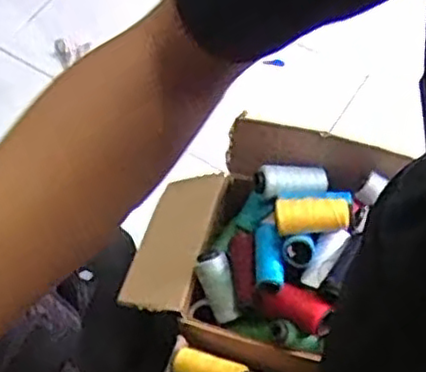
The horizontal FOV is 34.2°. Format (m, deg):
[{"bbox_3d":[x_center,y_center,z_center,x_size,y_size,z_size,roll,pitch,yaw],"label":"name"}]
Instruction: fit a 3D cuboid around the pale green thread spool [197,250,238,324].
[{"bbox_3d":[0.007,0.159,1.091,0.052,0.046,0.113,-14,86,-6],"label":"pale green thread spool"}]

